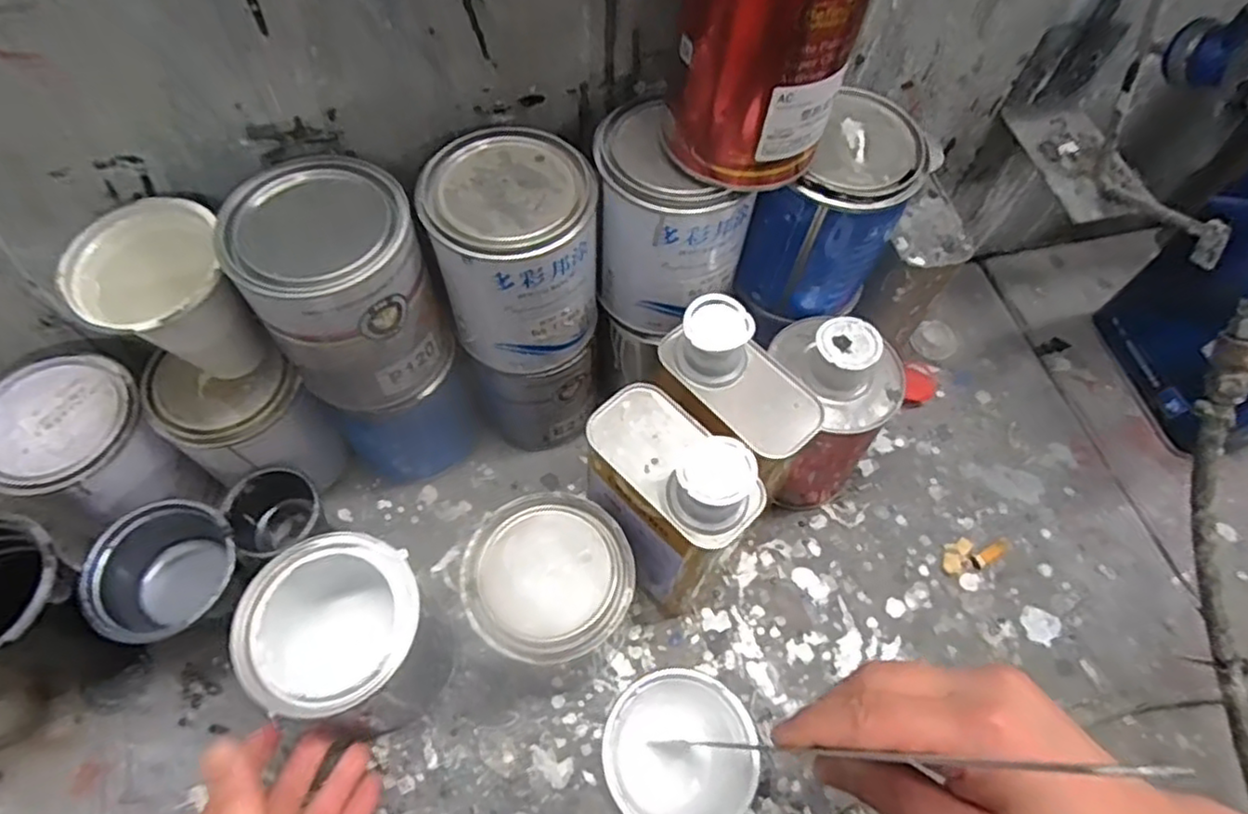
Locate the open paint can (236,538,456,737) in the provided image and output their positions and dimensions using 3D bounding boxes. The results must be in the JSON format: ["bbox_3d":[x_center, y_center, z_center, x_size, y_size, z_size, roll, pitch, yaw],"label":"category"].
[{"bbox_3d":[-0.189,0.159,0.484,0.119,0.131,0.114,35,65,15],"label":"open paint can"}]

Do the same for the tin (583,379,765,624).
[{"bbox_3d":[0.028,0.067,0.496,0.062,0.215,0.117,-37,69,-20],"label":"tin"}]

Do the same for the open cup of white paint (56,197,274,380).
[{"bbox_3d":[-0.282,-0.061,0.454,0.082,0.114,0.085,1,61,-2],"label":"open cup of white paint"}]

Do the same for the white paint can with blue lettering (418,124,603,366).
[{"bbox_3d":[-0.071,-0.101,0.475,0.107,0.129,0.100,-10,62,-8],"label":"white paint can with blue lettering"}]

